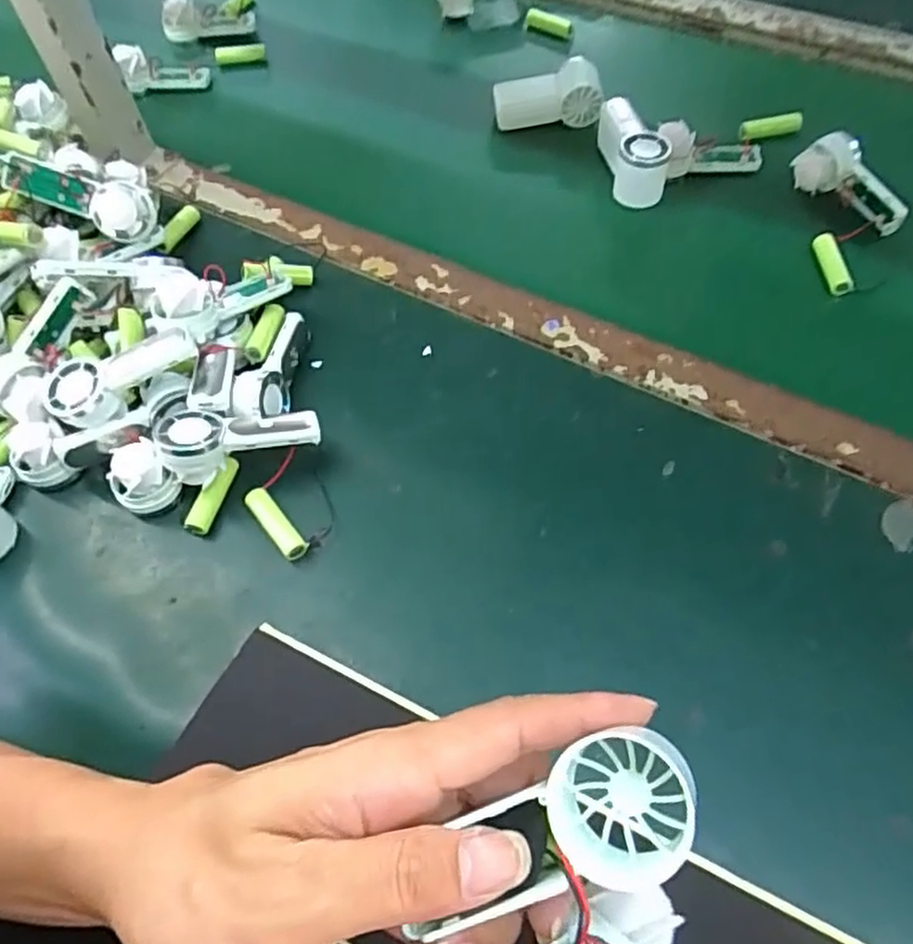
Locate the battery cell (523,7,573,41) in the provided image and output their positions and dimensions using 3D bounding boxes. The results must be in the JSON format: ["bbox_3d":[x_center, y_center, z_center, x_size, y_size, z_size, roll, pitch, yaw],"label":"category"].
[{"bbox_3d":[0.090,-0.430,0.680,0.051,0.020,0.015,32,67,19],"label":"battery cell"}]

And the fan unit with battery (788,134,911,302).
[{"bbox_3d":[0.291,-0.191,0.512,0.061,0.030,0.125,-1,60,3],"label":"fan unit with battery"}]

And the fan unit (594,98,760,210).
[{"bbox_3d":[0.170,-0.247,0.553,0.127,0.042,0.068,16,63,12],"label":"fan unit"}]

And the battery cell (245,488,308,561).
[{"bbox_3d":[-0.108,0.030,0.424,0.015,0.014,0.053,-37,65,-17],"label":"battery cell"}]

